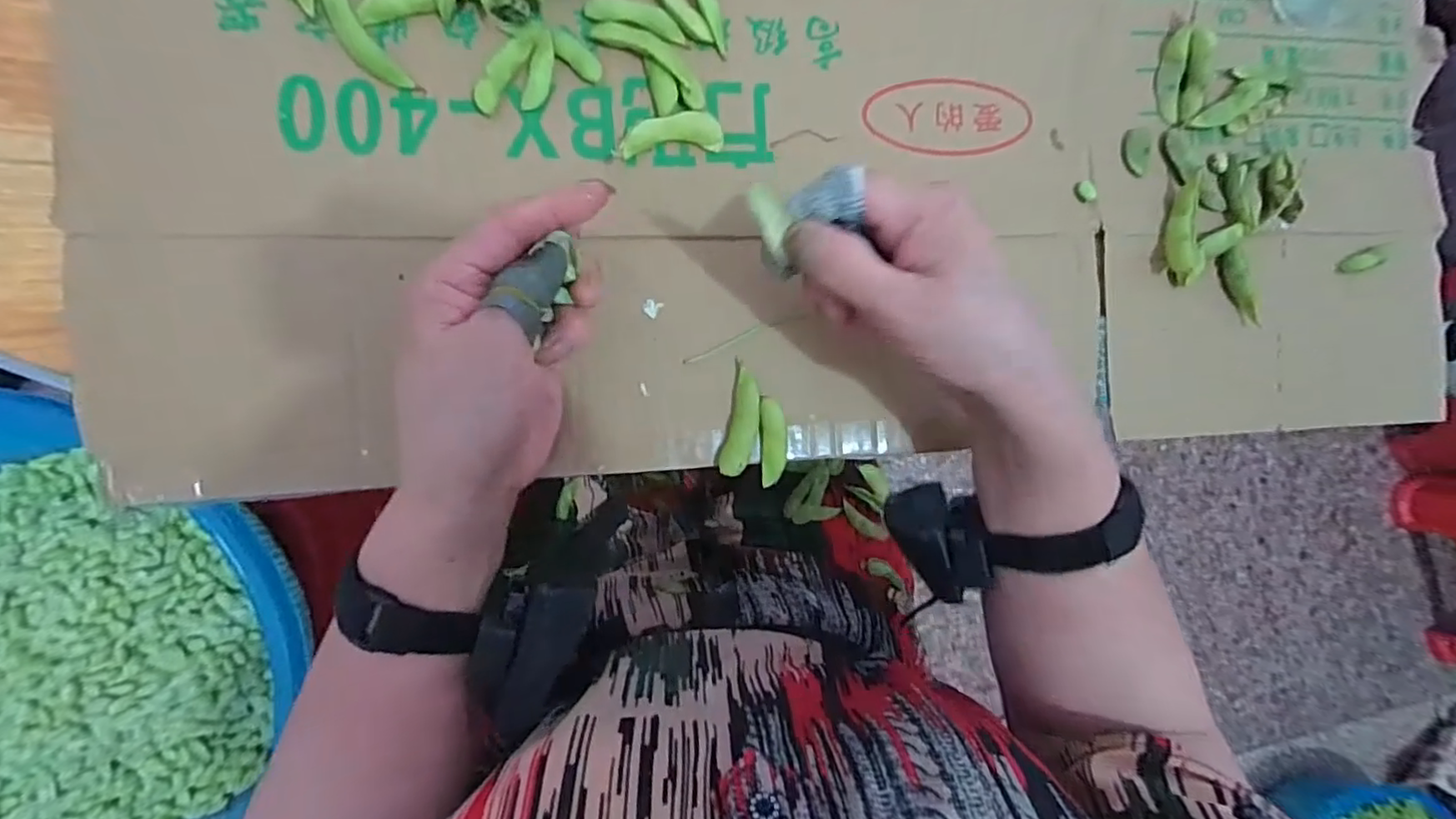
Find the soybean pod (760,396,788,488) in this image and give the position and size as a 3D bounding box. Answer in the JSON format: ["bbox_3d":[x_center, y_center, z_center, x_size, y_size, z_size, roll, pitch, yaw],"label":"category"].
[{"bbox_3d":[0.023,0.016,0.320,0.012,0.008,0.044,-3,91,-9],"label":"soybean pod"}]

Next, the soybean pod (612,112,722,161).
[{"bbox_3d":[-0.029,-0.137,0.315,0.053,0.008,0.017,-9,92,-9],"label":"soybean pod"}]

